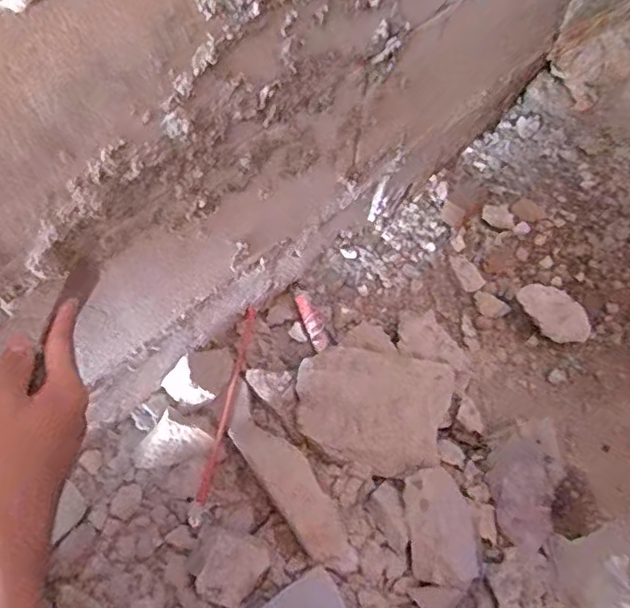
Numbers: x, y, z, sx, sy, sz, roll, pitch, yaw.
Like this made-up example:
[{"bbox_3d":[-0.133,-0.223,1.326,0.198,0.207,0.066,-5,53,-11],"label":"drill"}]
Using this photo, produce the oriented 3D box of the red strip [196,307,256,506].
[{"bbox_3d":[-0.110,0.118,0.753,0.013,0.014,0.263,11,64,3],"label":"red strip"}]

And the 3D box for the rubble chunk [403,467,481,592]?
[{"bbox_3d":[0.147,0.256,0.677,0.080,0.051,0.129,-4,61,-3],"label":"rubble chunk"}]

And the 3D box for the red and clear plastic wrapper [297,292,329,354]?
[{"bbox_3d":[-0.004,0.026,0.828,0.023,0.011,0.083,-23,79,-13],"label":"red and clear plastic wrapper"}]

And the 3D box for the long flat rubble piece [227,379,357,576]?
[{"bbox_3d":[-0.035,0.203,0.689,0.063,0.061,0.246,-32,66,-17],"label":"long flat rubble piece"}]

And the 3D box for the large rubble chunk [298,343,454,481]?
[{"bbox_3d":[0.072,0.131,0.746,0.188,0.040,0.145,10,61,5],"label":"large rubble chunk"}]

